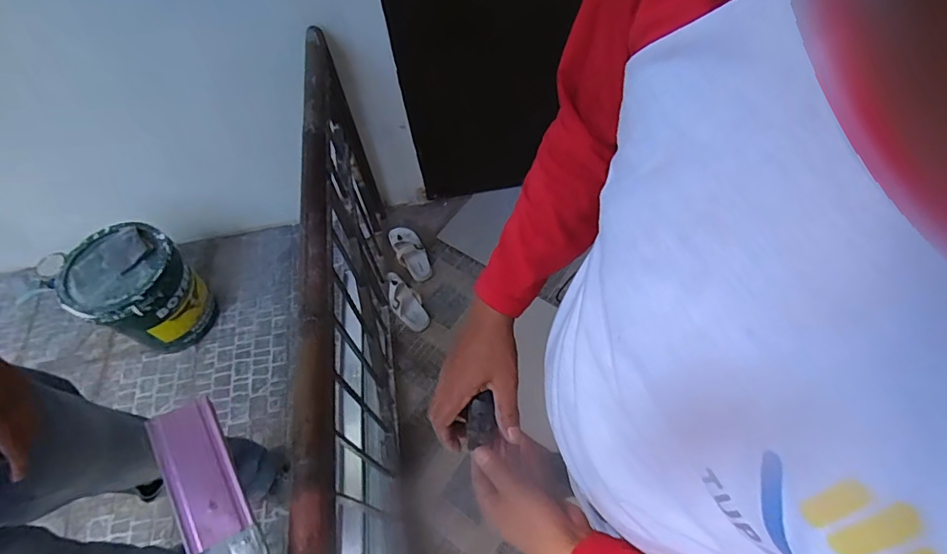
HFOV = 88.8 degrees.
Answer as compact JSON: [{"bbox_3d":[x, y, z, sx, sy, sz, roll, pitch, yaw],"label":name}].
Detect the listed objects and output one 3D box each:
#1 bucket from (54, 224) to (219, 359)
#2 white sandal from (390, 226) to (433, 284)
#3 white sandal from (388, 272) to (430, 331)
[{"bbox_3d":[-1.016,0.052,1.514,0.275,0.372,0.291,-1,60,2],"label":"bucket"},{"bbox_3d":[-0.224,-0.084,1.731,0.105,0.049,0.233,-22,62,-11],"label":"white sandal"},{"bbox_3d":[-0.230,0.081,1.636,0.103,0.057,0.227,-24,62,-11],"label":"white sandal"}]

